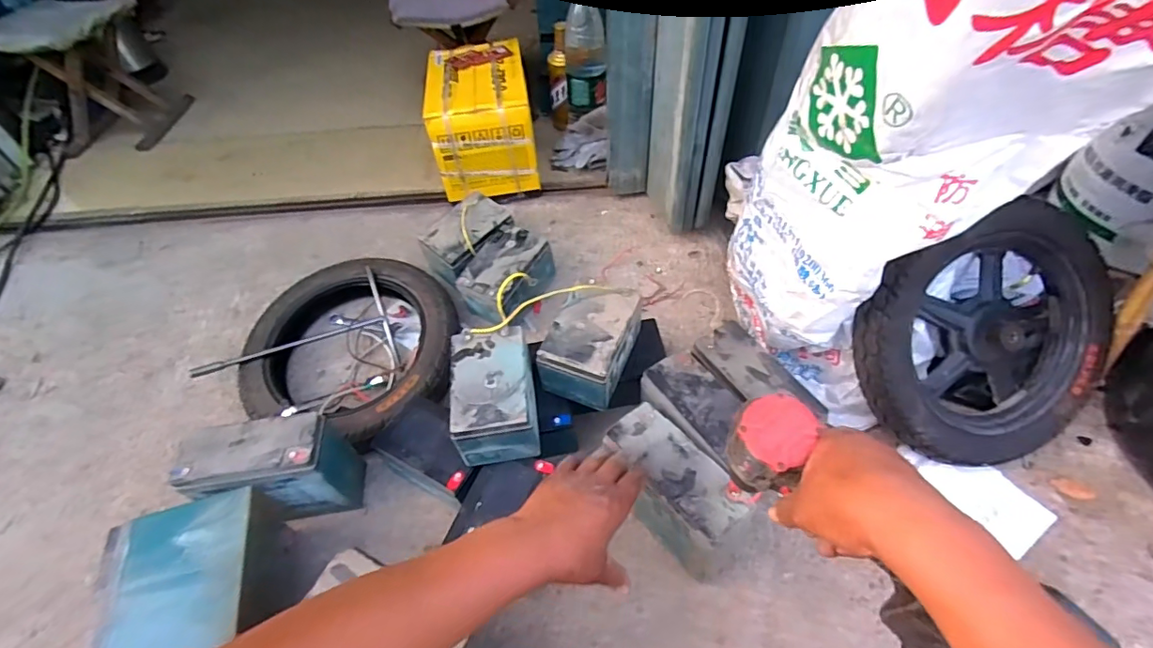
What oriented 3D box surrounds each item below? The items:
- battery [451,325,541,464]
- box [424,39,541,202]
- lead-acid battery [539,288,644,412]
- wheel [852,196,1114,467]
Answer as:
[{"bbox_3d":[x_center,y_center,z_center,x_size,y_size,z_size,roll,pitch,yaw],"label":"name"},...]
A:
[{"bbox_3d":[-0.106,0.095,0.701,0.101,0.093,0.148,-8,49,-2],"label":"battery"},{"bbox_3d":[-0.197,-0.435,1.115,0.195,0.166,0.346,-9,49,-3],"label":"box"},{"bbox_3d":[0.022,0.027,0.743,0.102,0.095,0.151,16,52,18],"label":"lead-acid battery"},{"bbox_3d":[0.553,0.020,0.723,0.359,0.335,0.079,-25,10,-6],"label":"wheel"}]

